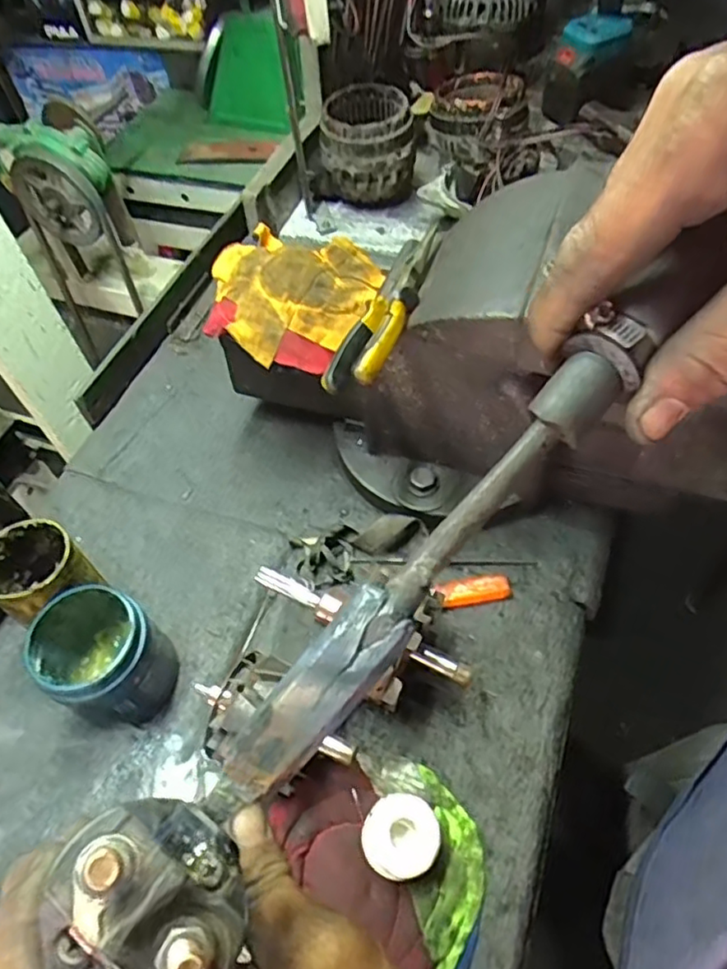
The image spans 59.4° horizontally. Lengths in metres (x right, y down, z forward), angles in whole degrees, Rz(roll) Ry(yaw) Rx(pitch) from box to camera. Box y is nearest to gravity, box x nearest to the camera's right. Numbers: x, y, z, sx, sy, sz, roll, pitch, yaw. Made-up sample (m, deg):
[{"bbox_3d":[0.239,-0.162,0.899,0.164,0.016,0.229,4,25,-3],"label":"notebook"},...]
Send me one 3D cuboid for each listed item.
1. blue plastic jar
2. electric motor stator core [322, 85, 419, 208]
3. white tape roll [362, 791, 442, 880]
[{"bbox_3d":[-0.219,0.145,0.535,0.103,0.104,0.085,18,58,17],"label":"blue plastic jar"},{"bbox_3d":[0.008,-0.466,0.898,0.131,0.126,0.126,0,55,5],"label":"electric motor stator core"},{"bbox_3d":[0.028,0.260,0.471,0.052,0.031,0.053,-3,54,4],"label":"white tape roll"}]

